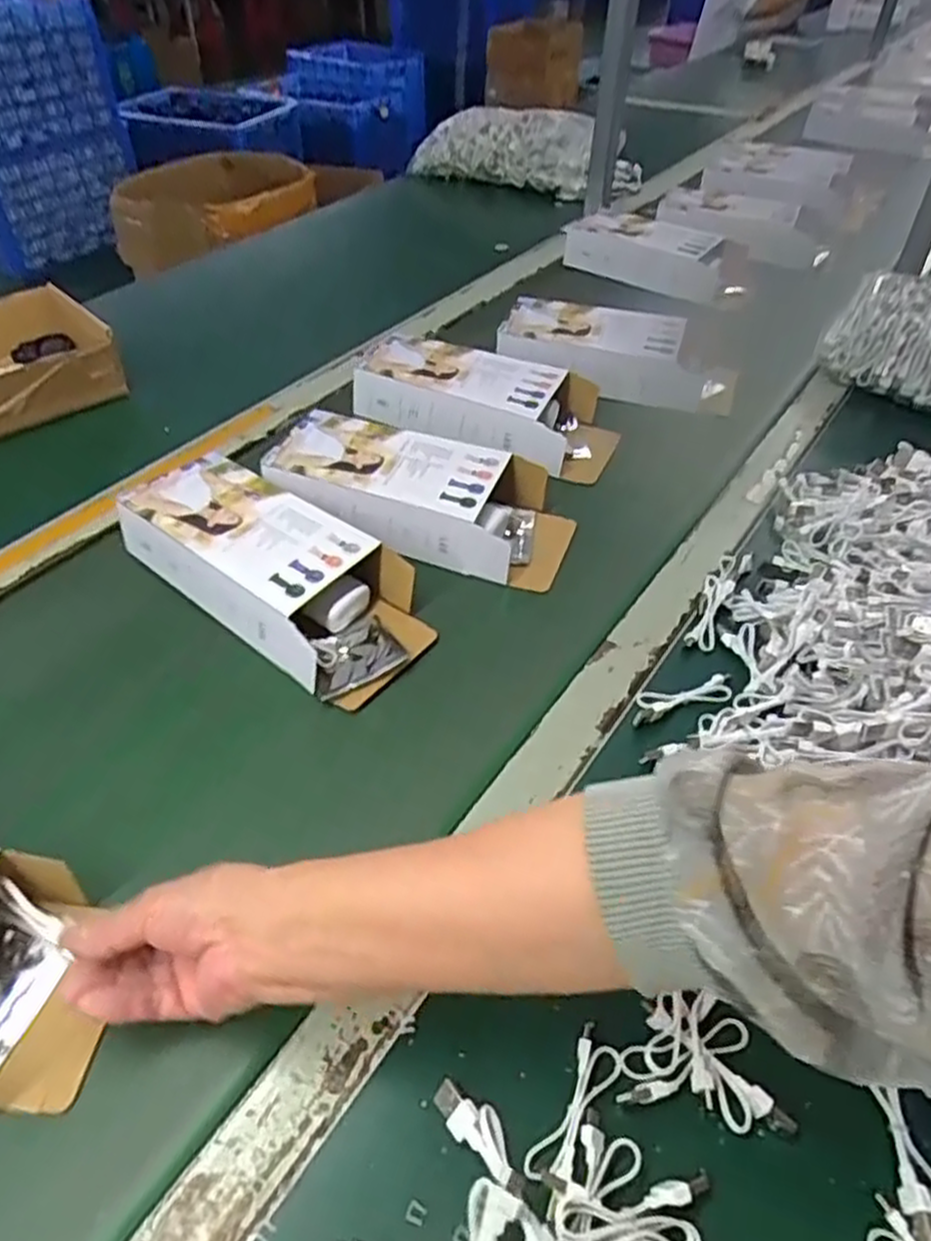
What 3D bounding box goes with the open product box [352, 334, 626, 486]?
[{"bbox_3d":[0.021,-0.215,0.744,0.258,0.057,0.108,14,51,12],"label":"open product box"}]

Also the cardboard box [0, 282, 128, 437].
[{"bbox_3d":[-0.491,-0.265,0.777,0.206,0.063,0.195,-31,56,-24],"label":"cardboard box"}]

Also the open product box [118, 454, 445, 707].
[{"bbox_3d":[-0.144,-0.041,0.571,0.253,0.065,0.110,29,52,26],"label":"open product box"}]

